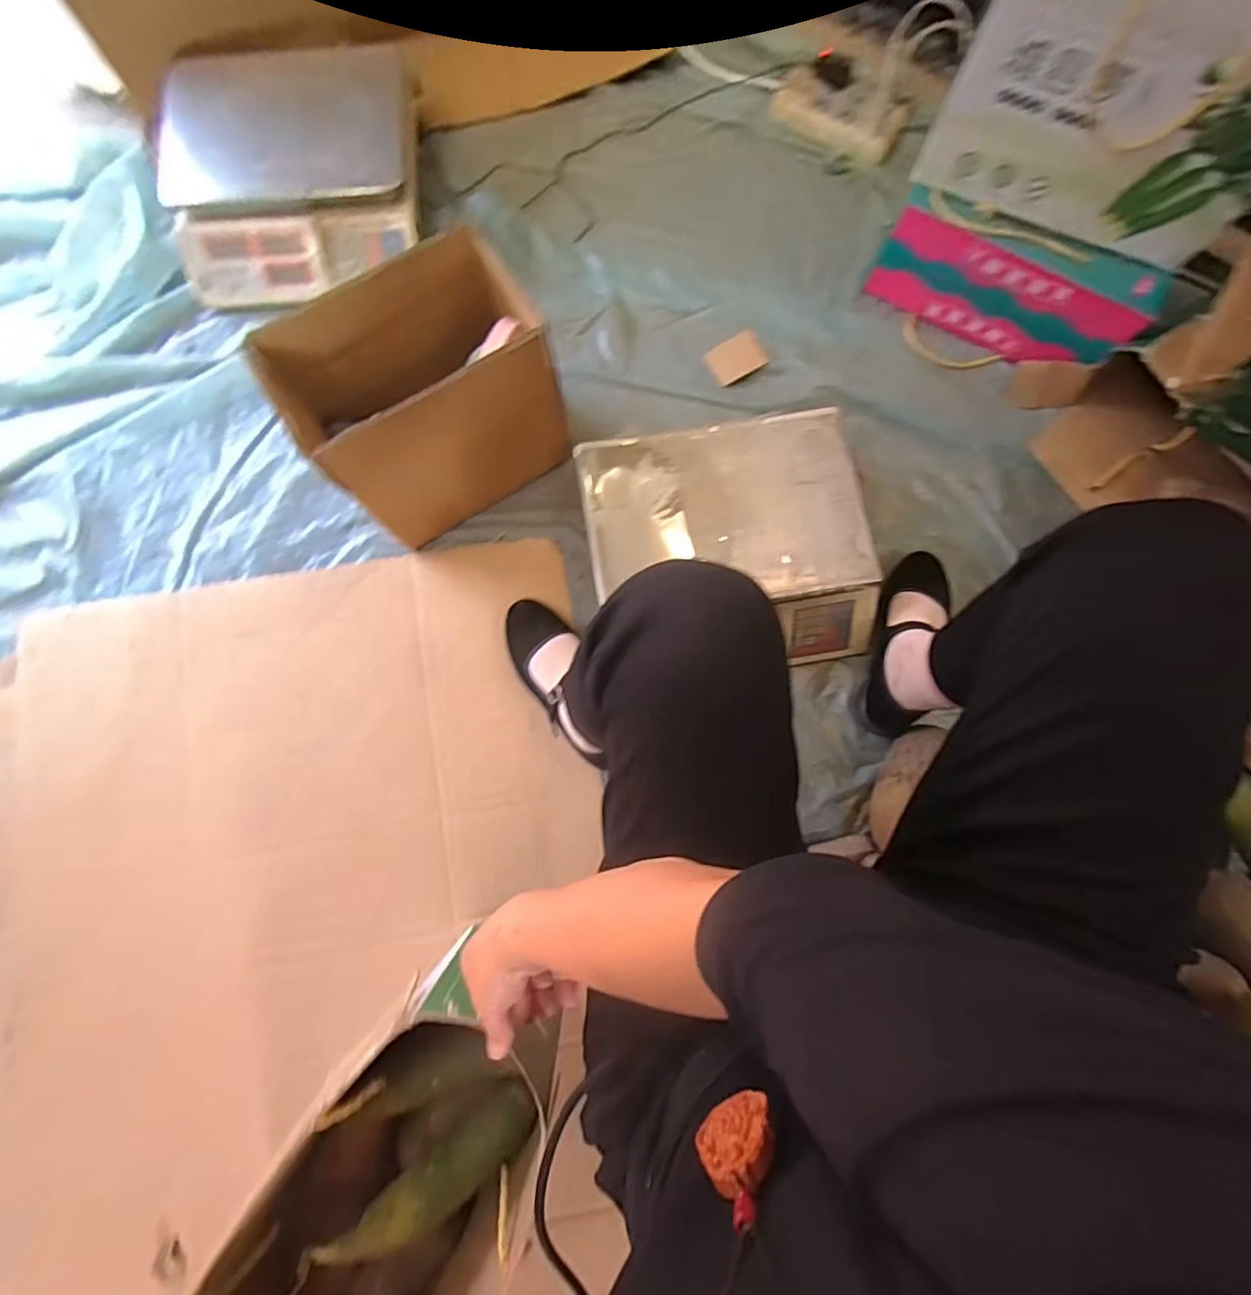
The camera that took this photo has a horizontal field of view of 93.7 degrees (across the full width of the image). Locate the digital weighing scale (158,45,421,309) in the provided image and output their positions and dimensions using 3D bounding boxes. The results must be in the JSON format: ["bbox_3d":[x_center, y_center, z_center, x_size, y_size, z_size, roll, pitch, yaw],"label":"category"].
[{"bbox_3d":[-0.472,-0.675,0.837,0.356,0.090,0.356,0,89,0],"label":"digital weighing scale"}]

